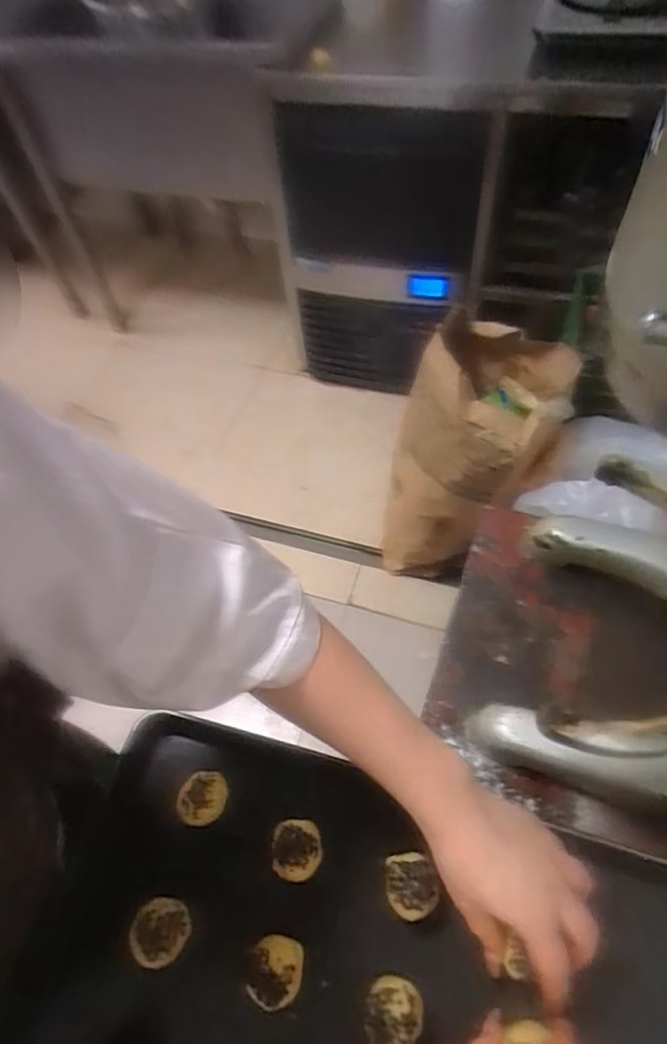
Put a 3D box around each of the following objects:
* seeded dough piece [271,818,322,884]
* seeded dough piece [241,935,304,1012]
[{"bbox_3d":[-0.029,0.259,0.451,0.038,0.015,0.042,-4,58,2],"label":"seeded dough piece"},{"bbox_3d":[-0.044,0.322,0.409,0.040,0.013,0.040,3,58,6],"label":"seeded dough piece"}]

